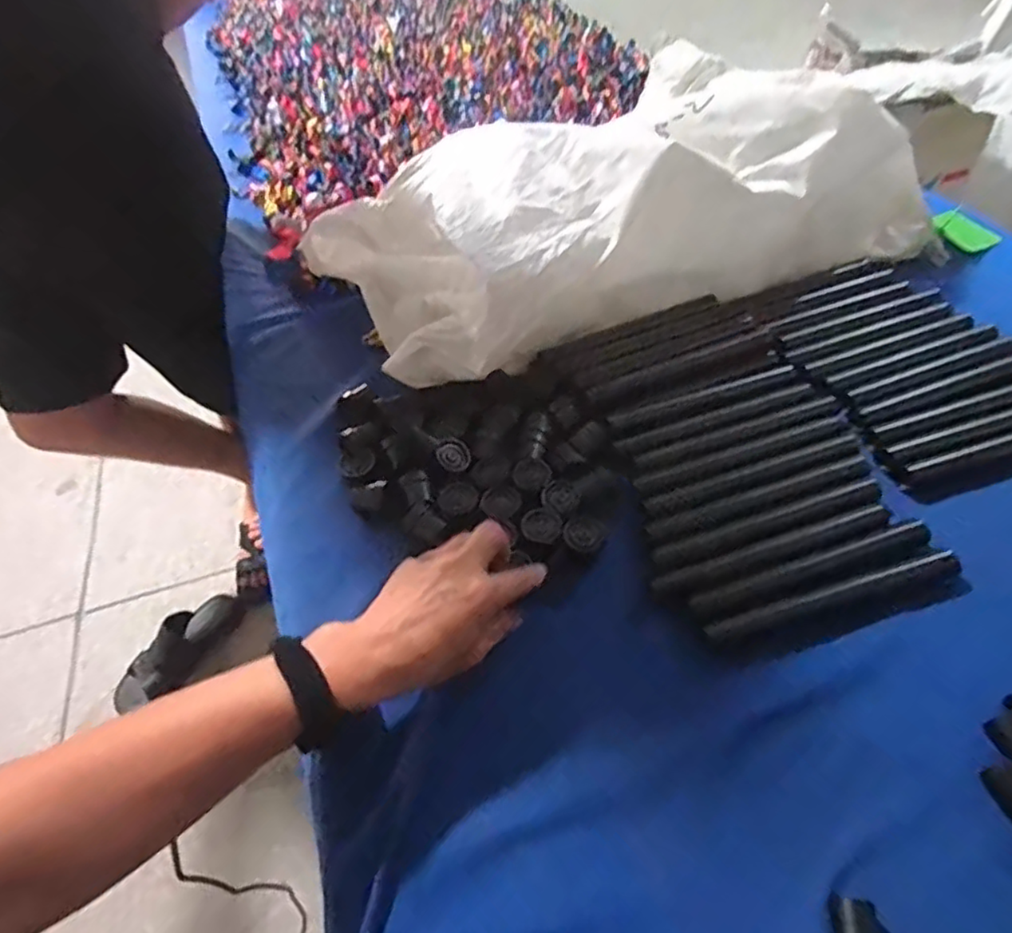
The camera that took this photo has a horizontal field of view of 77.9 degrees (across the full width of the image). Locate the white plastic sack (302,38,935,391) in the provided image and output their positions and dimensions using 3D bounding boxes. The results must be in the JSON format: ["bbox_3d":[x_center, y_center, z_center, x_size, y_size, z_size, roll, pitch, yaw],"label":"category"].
[{"bbox_3d":[0.138,-0.315,0.745,0.702,0.197,0.286,-22,51,-14],"label":"white plastic sack"}]

